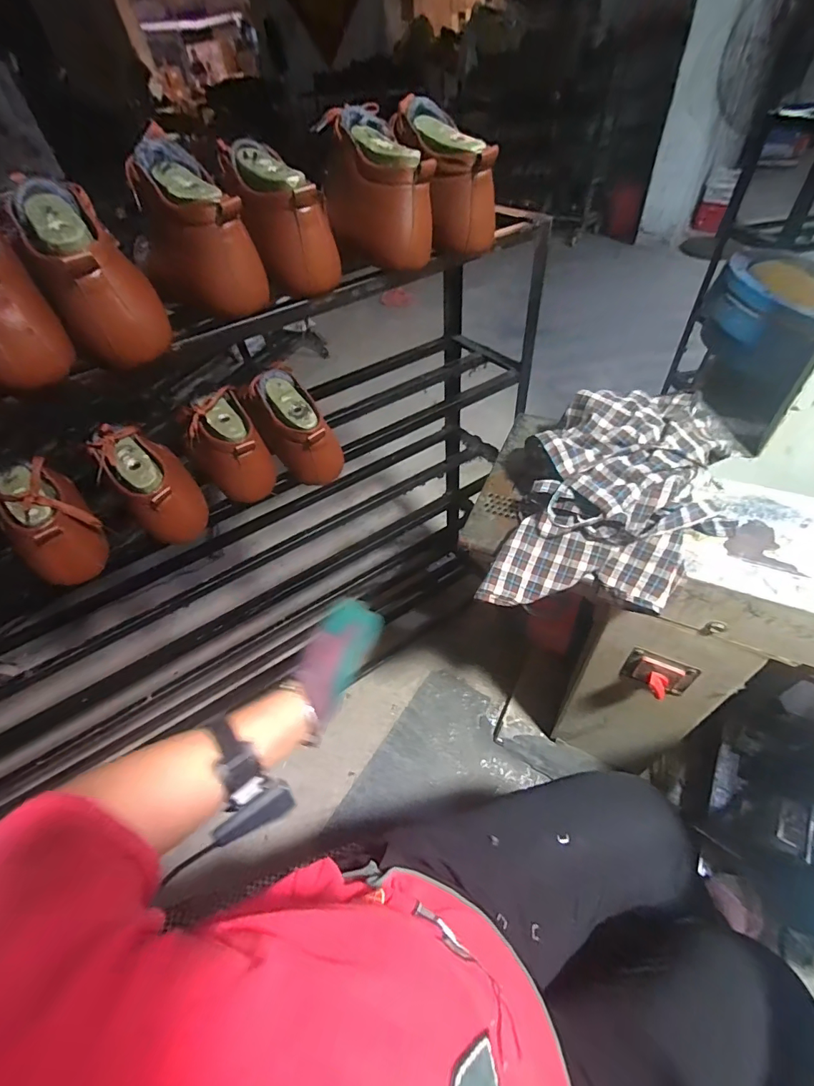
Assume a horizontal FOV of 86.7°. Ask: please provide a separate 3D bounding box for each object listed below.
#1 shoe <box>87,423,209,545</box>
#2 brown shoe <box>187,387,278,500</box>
[{"bbox_3d":[-0.329,-0.077,0.560,0.090,0.121,0.135,-32,53,-20],"label":"shoe"},{"bbox_3d":[-0.245,-0.129,0.603,0.083,0.133,0.107,-26,51,-16],"label":"brown shoe"}]

